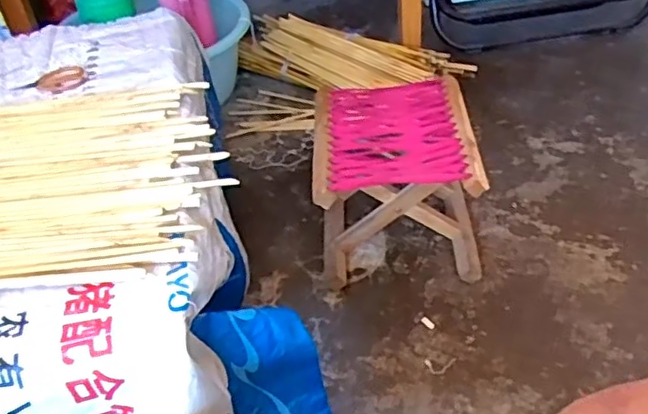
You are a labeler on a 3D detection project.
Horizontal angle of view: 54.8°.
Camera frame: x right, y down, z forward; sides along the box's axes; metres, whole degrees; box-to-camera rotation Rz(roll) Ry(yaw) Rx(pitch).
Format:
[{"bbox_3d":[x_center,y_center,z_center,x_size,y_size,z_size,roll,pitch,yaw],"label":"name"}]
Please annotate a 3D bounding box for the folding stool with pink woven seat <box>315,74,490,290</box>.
[{"bbox_3d":[0.126,-0.045,1.090,0.261,0.225,0.278,-3,41,4],"label":"folding stool with pink woven seat"}]

